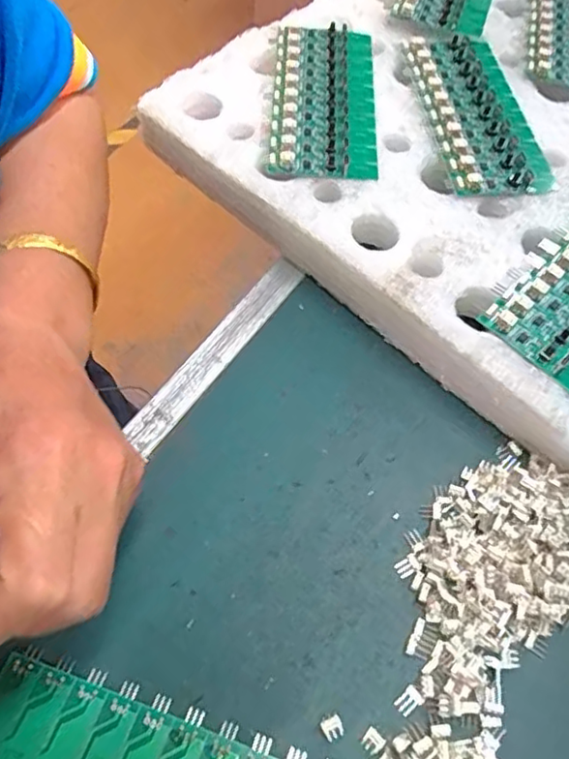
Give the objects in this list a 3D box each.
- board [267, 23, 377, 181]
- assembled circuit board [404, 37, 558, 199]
[{"bbox_3d":[0.024,-0.175,0.374,0.061,0.011,0.138,4,59,-1],"label":"board"},{"bbox_3d":[0.118,-0.165,0.373,0.061,0.011,0.136,-6,61,-6],"label":"assembled circuit board"}]

